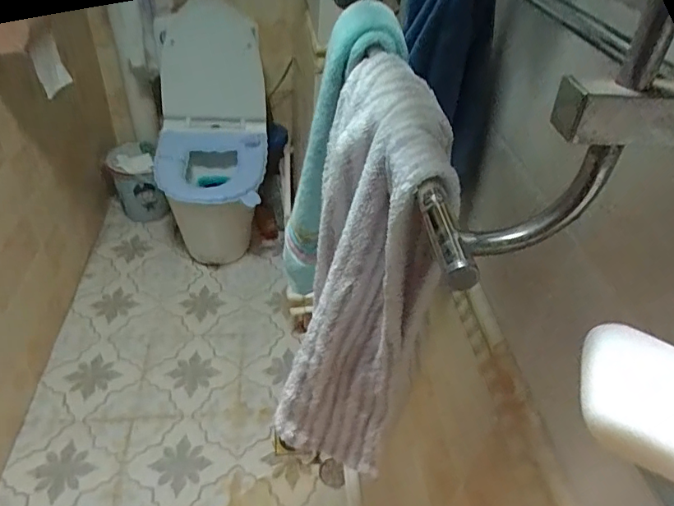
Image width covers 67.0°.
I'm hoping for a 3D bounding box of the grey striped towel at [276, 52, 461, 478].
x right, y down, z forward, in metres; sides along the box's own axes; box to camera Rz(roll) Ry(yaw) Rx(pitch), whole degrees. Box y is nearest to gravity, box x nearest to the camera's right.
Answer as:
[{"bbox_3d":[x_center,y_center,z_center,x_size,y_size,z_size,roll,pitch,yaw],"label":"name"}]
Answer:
[{"bbox_3d":[0.011,0.038,0.391,0.104,0.313,0.130,-1,39,-8],"label":"grey striped towel"}]

